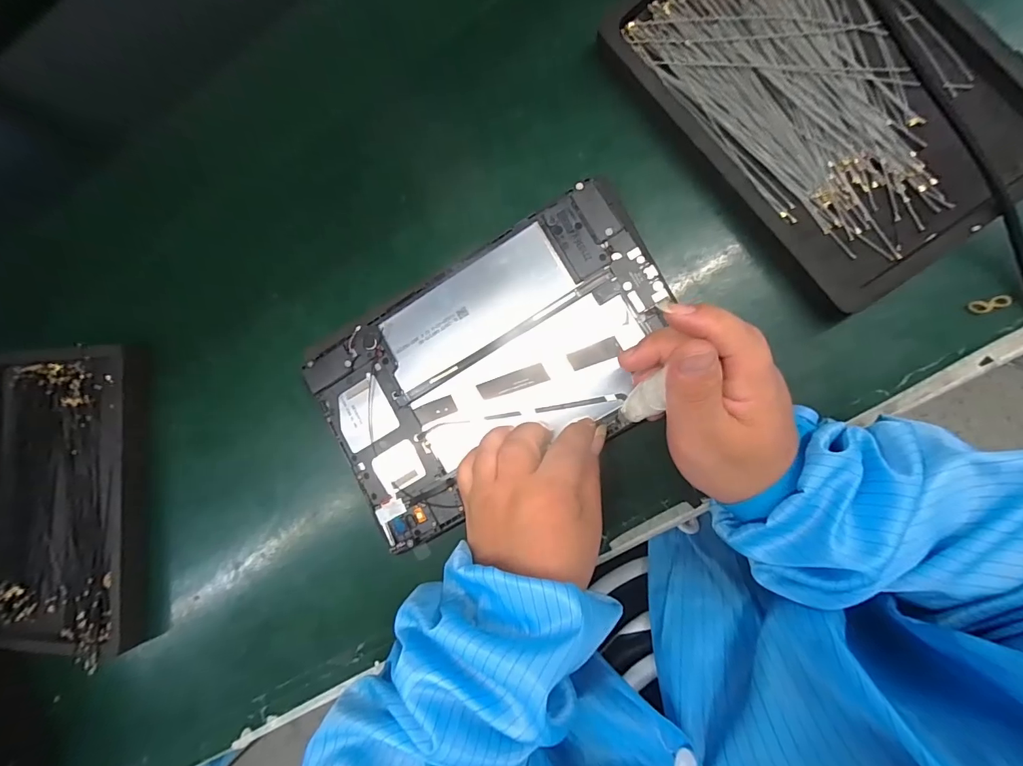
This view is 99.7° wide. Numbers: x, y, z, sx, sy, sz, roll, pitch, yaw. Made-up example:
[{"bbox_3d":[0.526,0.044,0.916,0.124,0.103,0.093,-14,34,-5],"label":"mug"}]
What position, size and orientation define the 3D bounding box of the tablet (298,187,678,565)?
[{"bbox_3d":[-0.013,-0.011,0.287,0.240,0.008,0.146,-31,85,8],"label":"tablet"}]

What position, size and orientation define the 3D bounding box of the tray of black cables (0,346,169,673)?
[{"bbox_3d":[-0.376,0.097,0.360,0.165,0.024,0.245,-1,90,10],"label":"tray of black cables"}]

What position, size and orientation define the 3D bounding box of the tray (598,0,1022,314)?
[{"bbox_3d":[0.188,-0.184,0.266,0.152,0.021,0.246,-39,84,8],"label":"tray"}]

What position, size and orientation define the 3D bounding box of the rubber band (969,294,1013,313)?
[{"bbox_3d":[0.284,-0.046,0.254,0.019,0.004,0.008,-13,88,9],"label":"rubber band"}]

